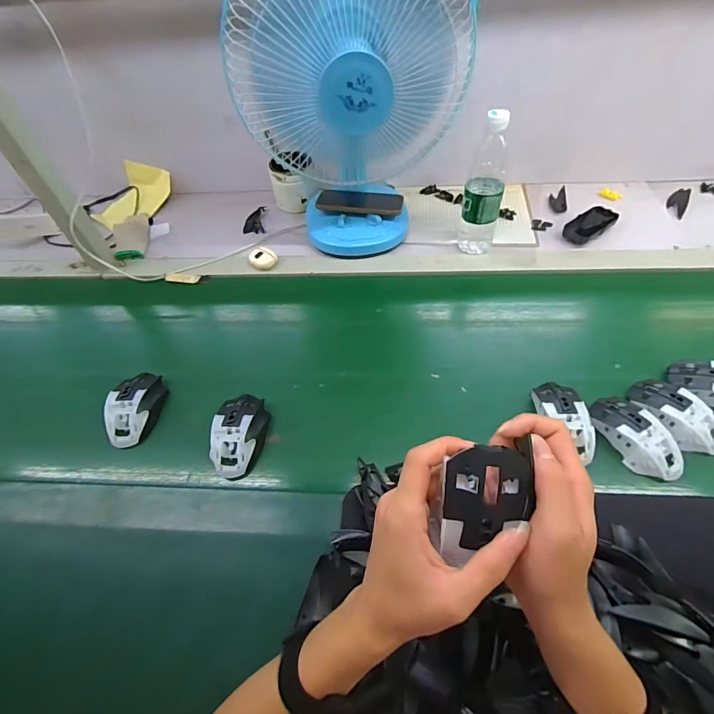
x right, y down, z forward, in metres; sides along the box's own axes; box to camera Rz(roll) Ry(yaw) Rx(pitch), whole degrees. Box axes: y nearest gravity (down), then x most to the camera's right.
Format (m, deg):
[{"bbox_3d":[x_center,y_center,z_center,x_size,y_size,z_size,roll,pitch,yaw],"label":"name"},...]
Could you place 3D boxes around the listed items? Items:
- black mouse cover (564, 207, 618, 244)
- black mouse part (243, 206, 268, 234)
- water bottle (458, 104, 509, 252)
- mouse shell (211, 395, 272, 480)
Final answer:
[{"bbox_3d":[0.430,-0.245,0.732,0.102,0.022,0.050,-29,53,-17],"label":"black mouse cover"},{"bbox_3d":[-0.216,-0.288,0.837,0.045,0.020,0.081,-6,50,1],"label":"black mouse part"},{"bbox_3d":[0.216,-0.285,0.668,0.066,0.219,0.066,11,53,15],"label":"water bottle"},{"bbox_3d":[-0.155,0.100,0.524,0.063,0.039,0.109,2,51,8],"label":"mouse shell"}]

